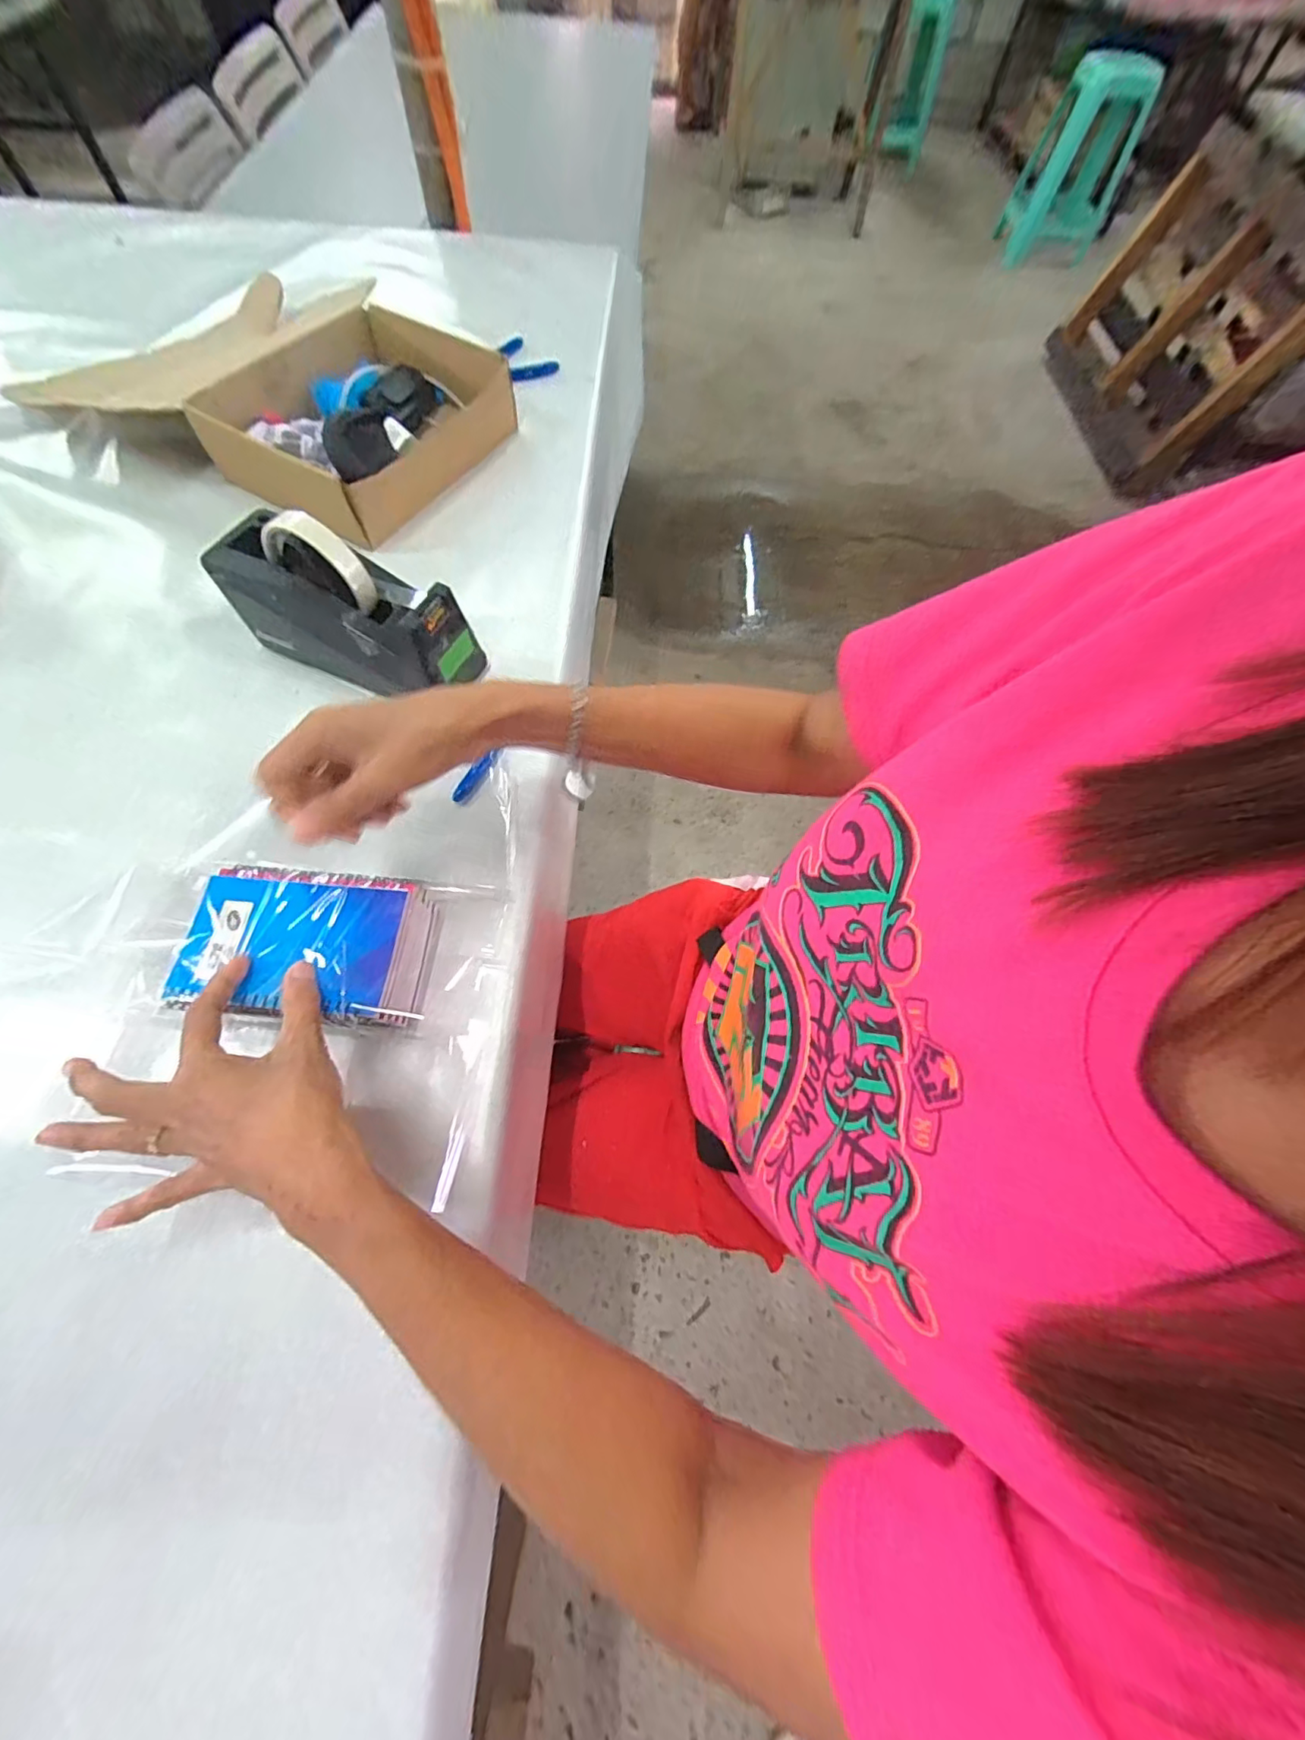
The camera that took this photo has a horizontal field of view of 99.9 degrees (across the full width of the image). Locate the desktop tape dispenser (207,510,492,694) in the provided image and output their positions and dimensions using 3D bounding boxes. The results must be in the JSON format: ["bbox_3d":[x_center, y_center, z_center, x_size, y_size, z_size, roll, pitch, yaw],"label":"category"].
[{"bbox_3d":[-0.258,-0.225,0.465,0.203,0.106,0.078,17,66,5],"label":"desktop tape dispenser"}]

